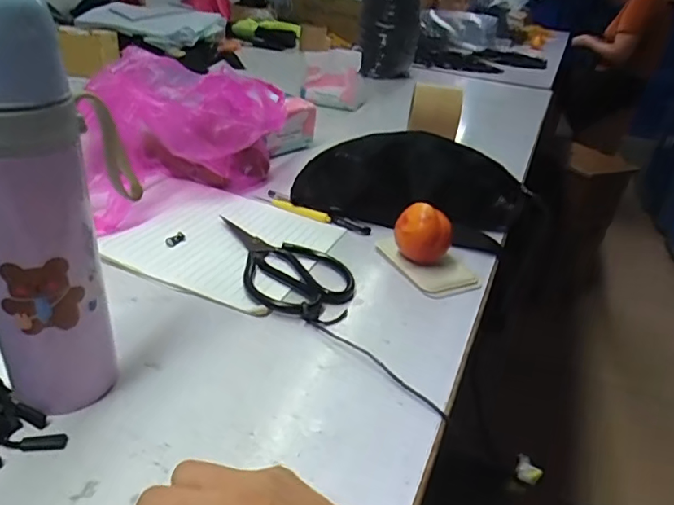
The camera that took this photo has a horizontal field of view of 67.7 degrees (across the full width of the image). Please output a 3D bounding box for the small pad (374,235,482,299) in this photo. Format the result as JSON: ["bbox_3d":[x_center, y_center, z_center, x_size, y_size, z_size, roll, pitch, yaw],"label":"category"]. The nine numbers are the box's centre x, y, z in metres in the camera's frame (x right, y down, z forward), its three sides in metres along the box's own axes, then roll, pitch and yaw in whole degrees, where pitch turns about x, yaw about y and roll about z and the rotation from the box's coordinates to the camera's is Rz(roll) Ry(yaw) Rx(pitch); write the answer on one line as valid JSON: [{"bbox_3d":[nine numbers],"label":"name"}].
[{"bbox_3d":[0.092,0.010,0.523,0.070,0.012,0.106,-12,34,-28],"label":"small pad"}]

